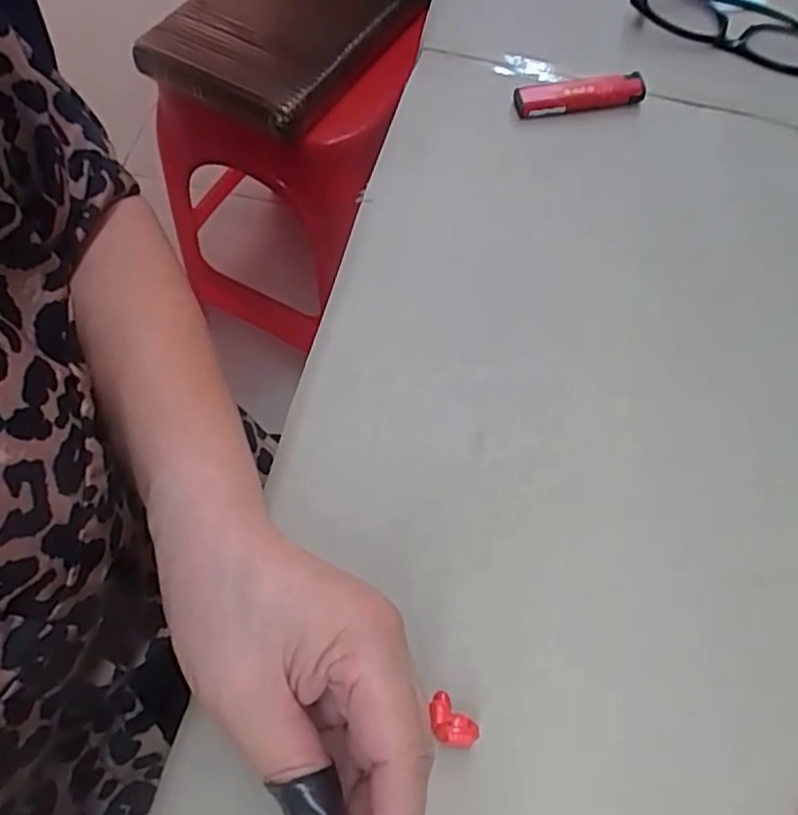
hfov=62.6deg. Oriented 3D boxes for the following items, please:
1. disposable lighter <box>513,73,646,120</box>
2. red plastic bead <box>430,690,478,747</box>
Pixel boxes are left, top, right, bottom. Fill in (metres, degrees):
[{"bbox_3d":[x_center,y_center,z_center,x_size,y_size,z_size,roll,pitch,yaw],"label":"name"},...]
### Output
[{"bbox_3d":[0.105,-0.184,0.382,0.075,0.014,0.017,-10,65,-8],"label":"disposable lighter"},{"bbox_3d":[0.019,0.117,0.243,0.020,0.012,0.014,41,69,16],"label":"red plastic bead"}]

